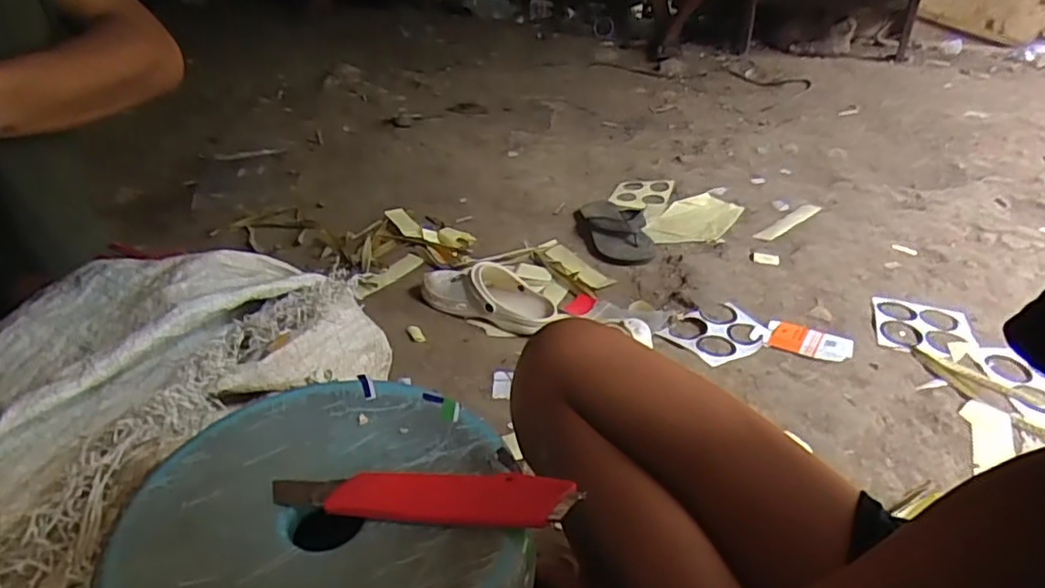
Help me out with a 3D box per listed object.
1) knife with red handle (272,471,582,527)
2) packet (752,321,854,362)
[{"bbox_3d":[-0.057,0.114,0.357,0.171,0.013,0.031,4,34,4],"label":"knife with red handle"},{"bbox_3d":[0.413,0.066,0.936,0.135,0.013,0.069,15,36,19],"label":"packet"}]

